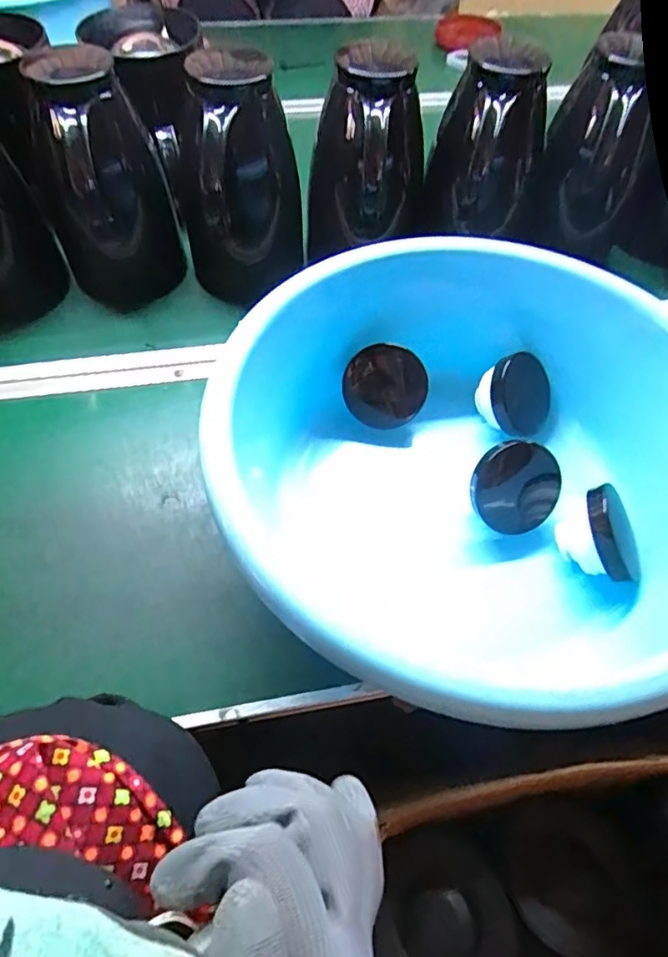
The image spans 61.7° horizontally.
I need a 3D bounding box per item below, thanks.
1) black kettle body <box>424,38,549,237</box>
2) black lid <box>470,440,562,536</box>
[{"bbox_3d":[0.157,-0.336,0.560,0.104,0.153,0.112,18,58,10],"label":"black kettle body"},{"bbox_3d":[0.156,0.008,0.485,0.071,0.008,0.080,26,84,28],"label":"black lid"}]

